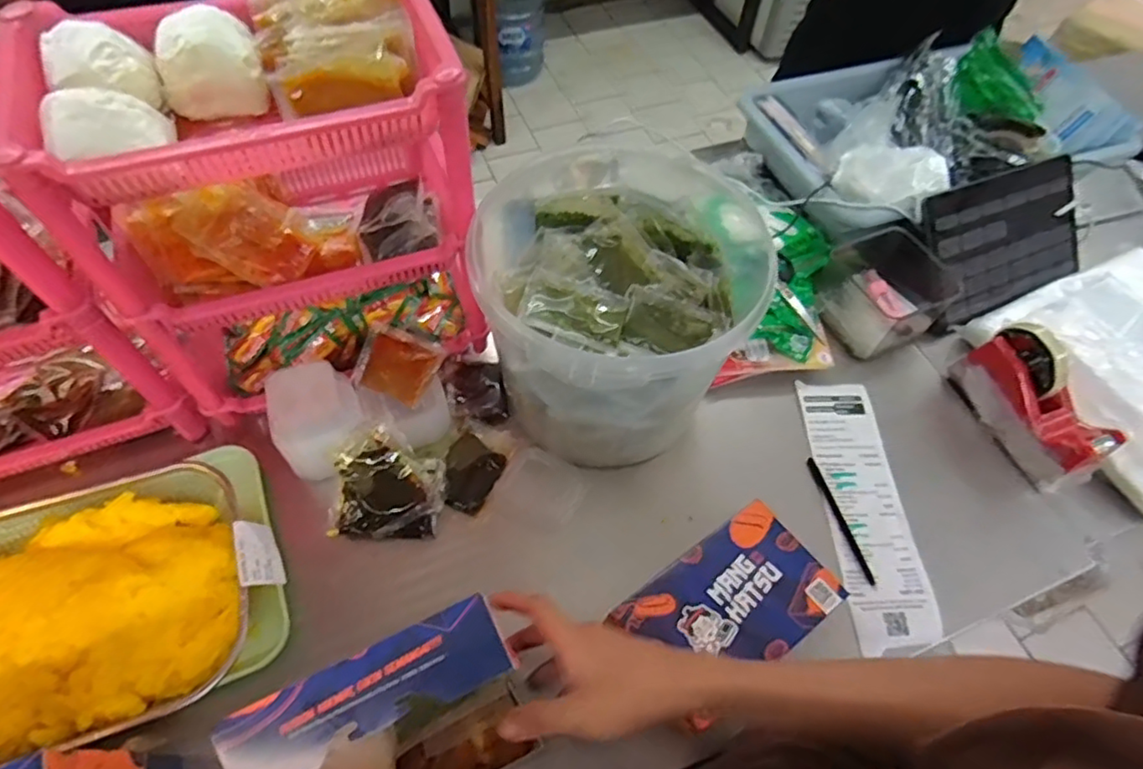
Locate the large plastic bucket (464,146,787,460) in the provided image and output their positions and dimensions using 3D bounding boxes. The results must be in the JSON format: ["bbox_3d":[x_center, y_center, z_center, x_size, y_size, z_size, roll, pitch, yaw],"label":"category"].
[{"bbox_3d":[0.034,-0.059,0.592,0.223,0.197,0.237,2,58,-3],"label":"large plastic bucket"}]

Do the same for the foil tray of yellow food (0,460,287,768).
[{"bbox_3d":[-0.420,0.182,0.515,0.328,0.055,0.227,-18,60,-14],"label":"foil tray of yellow food"}]

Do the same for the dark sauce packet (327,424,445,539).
[{"bbox_3d":[-0.174,0.095,0.596,0.100,0.021,0.101,0,91,-7],"label":"dark sauce packet"}]

